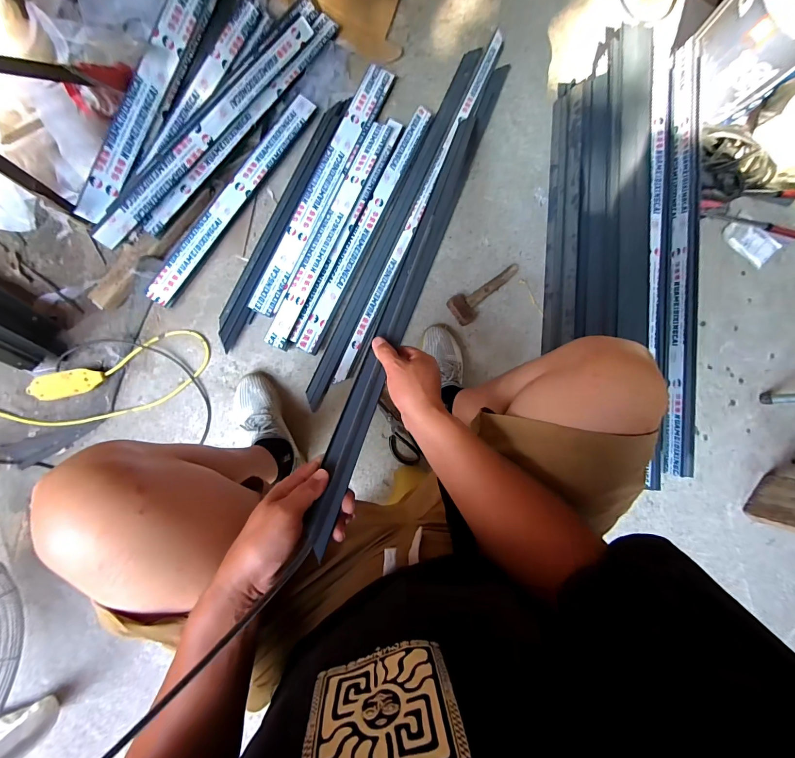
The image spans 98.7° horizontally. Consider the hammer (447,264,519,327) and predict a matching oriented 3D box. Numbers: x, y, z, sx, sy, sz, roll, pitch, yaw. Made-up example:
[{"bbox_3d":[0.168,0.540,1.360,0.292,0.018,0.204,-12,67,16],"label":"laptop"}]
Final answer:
[{"bbox_3d":[0.240,-0.231,0.906,0.226,0.039,0.080,-35,90,-7],"label":"hammer"}]

